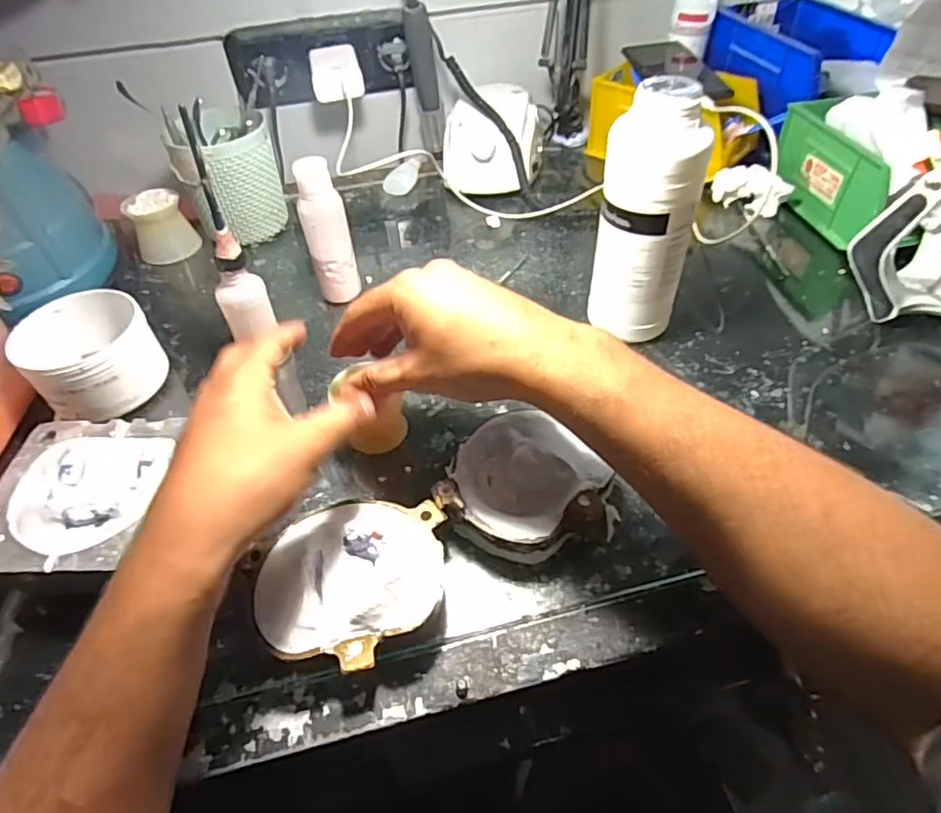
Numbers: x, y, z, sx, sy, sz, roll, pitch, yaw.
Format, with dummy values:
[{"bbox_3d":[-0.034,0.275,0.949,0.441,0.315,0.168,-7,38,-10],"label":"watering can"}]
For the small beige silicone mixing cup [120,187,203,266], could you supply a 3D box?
[{"bbox_3d":[-0.320,-0.185,0.608,0.056,0.058,0.052,-2,47,2],"label":"small beige silicone mixing cup"}]

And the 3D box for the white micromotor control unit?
[{"bbox_3d":[0.027,-0.307,0.671,0.107,0.071,0.129,8,48,11],"label":"white micromotor control unit"}]

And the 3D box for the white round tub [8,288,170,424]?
[{"bbox_3d":[-0.292,-0.040,0.458,0.087,0.055,0.097,-35,54,-26],"label":"white round tub"}]

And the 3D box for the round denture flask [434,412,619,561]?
[{"bbox_3d":[0.032,0.052,0.378,0.099,0.040,0.095,-2,47,2],"label":"round denture flask"}]

